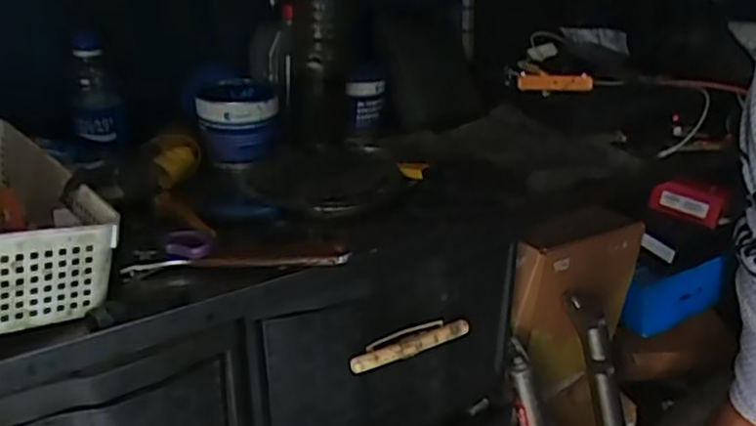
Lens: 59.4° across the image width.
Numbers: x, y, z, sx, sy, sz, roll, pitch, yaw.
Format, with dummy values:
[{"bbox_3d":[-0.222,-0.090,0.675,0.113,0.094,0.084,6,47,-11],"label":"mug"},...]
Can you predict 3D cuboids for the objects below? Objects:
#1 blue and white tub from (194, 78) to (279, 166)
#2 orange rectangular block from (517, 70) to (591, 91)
[{"bbox_3d":[-0.185,-0.122,0.877,0.104,0.080,0.114,-5,26,-12],"label":"blue and white tub"},{"bbox_3d":[0.269,-0.200,1.009,0.112,0.022,0.025,0,24,-4],"label":"orange rectangular block"}]

